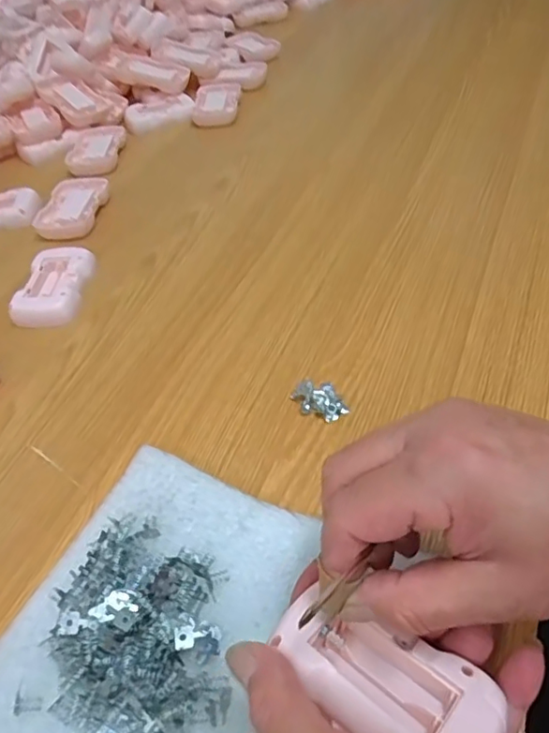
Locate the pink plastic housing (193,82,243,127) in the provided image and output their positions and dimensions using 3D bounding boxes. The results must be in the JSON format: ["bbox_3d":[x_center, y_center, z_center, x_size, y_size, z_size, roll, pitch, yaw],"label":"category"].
[{"bbox_3d":[-0.071,-0.326,0.705,0.055,0.013,0.095,0,48,6],"label":"pink plastic housing"}]

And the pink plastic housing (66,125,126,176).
[{"bbox_3d":[-0.205,-0.246,0.651,0.060,0.010,0.102,-4,47,2],"label":"pink plastic housing"}]

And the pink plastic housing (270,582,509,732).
[{"bbox_3d":[0.041,0.116,0.214,0.084,0.024,0.044,30,57,29],"label":"pink plastic housing"}]

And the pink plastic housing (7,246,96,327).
[{"bbox_3d":[-0.186,-0.068,0.480,0.051,0.018,0.085,-1,48,5],"label":"pink plastic housing"}]

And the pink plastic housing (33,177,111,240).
[{"bbox_3d":[-0.200,-0.158,0.567,0.057,0.013,0.092,-1,48,5],"label":"pink plastic housing"}]

